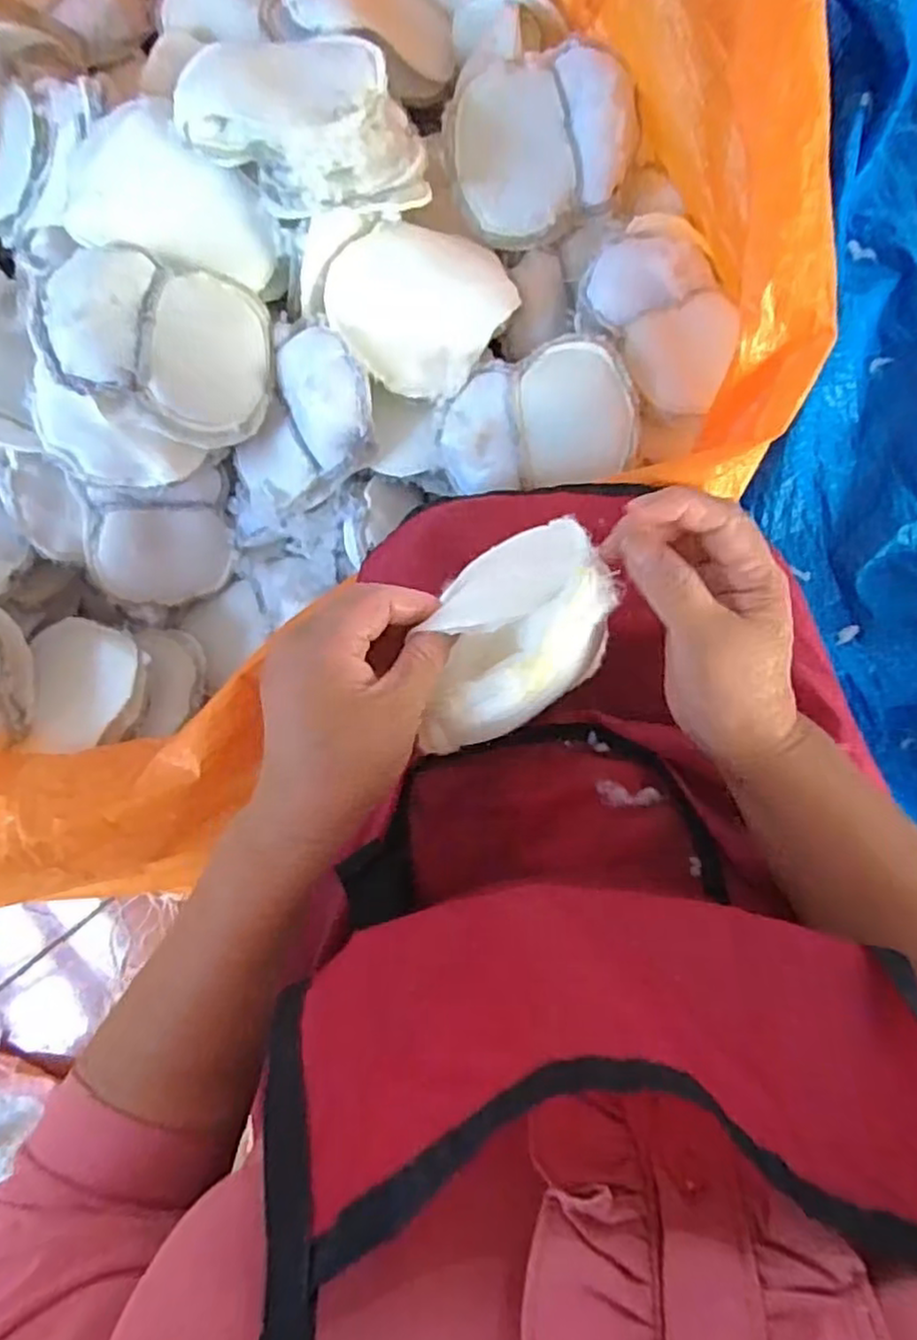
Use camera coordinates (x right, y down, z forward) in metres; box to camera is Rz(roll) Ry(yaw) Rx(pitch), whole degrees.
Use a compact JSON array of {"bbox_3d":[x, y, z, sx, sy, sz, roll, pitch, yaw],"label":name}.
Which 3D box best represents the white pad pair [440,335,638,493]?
[{"bbox_3d":[0.069,-0.222,0.625,0.168,0.032,0.122,-11,86,6],"label":"white pad pair"}]

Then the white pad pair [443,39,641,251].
[{"bbox_3d":[0.077,-0.474,0.640,0.168,0.037,0.140,-7,118,7],"label":"white pad pair"}]

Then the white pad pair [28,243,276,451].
[{"bbox_3d":[-0.237,-0.268,0.572,0.179,0.031,0.141,4,89,-37],"label":"white pad pair"}]

